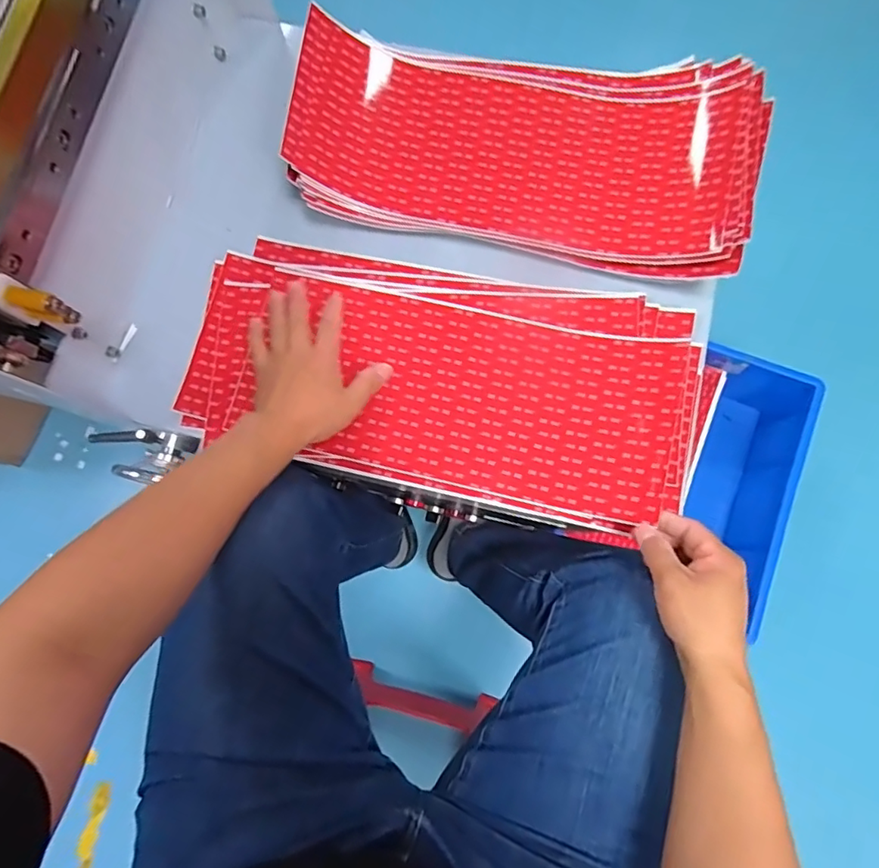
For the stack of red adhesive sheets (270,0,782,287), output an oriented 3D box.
[{"bbox_3d":[0.078,-0.299,0.540,0.442,0.056,0.224,12,80,4],"label":"stack of red adhesive sheets"}]

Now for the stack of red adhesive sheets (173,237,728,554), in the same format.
[{"bbox_3d":[0.006,-0.058,0.533,0.506,0.041,0.233,14,80,5],"label":"stack of red adhesive sheets"}]

